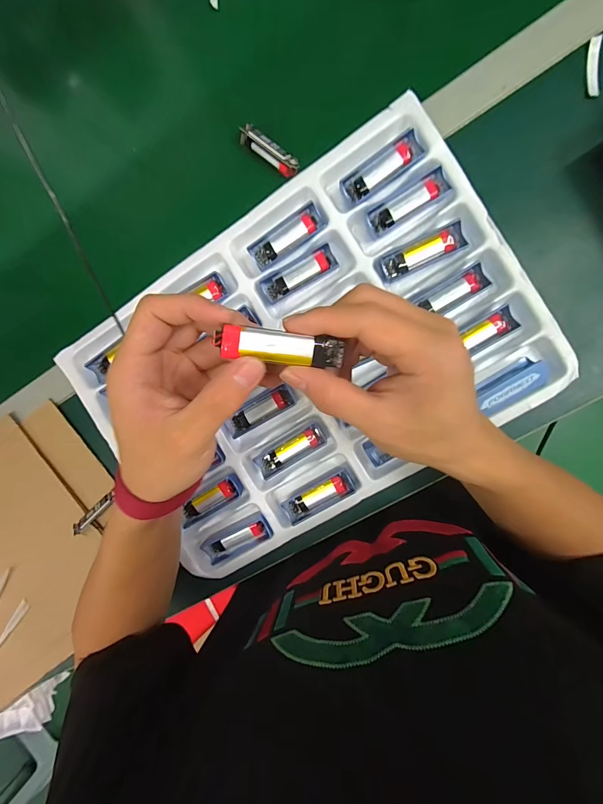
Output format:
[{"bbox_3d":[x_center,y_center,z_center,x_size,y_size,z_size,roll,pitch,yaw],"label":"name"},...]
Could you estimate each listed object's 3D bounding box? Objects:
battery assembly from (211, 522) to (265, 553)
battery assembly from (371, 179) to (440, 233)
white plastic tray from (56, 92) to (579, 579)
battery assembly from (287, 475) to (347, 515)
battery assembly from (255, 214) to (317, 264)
[{"bbox_3d":[-0.071,0.153,0.391,0.066,0.015,0.014,-26,92,9],"label":"battery assembly"},{"bbox_3d":[0.101,-0.190,0.331,0.066,0.016,0.017,-29,92,9],"label":"battery assembly"},{"bbox_3d":[-0.002,-0.035,0.359,0.453,0.040,0.321,-32,94,9],"label":"white plastic tray"},{"bbox_3d":[0.018,0.101,0.368,0.065,0.009,0.018,-31,92,9],"label":"battery assembly"},{"bbox_3d":[-0.015,-0.166,0.350,0.070,0.010,0.018,-32,91,9],"label":"battery assembly"}]

